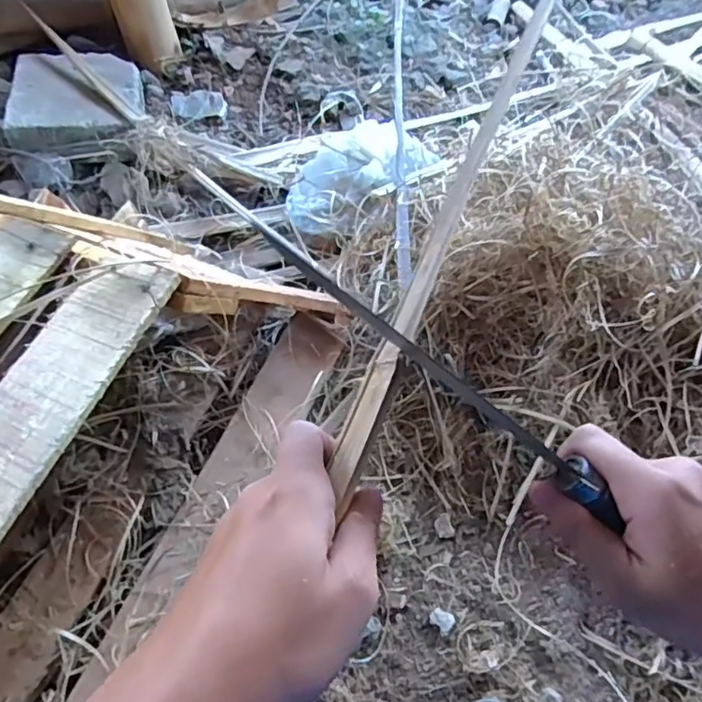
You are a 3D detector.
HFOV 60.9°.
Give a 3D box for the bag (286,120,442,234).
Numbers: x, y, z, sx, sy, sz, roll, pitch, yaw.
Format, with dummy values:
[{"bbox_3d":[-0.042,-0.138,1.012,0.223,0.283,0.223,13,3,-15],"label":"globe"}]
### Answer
[{"bbox_3d":[0.012,-0.262,0.887,0.222,0.076,0.128,-36,65,-21],"label":"bag"}]

